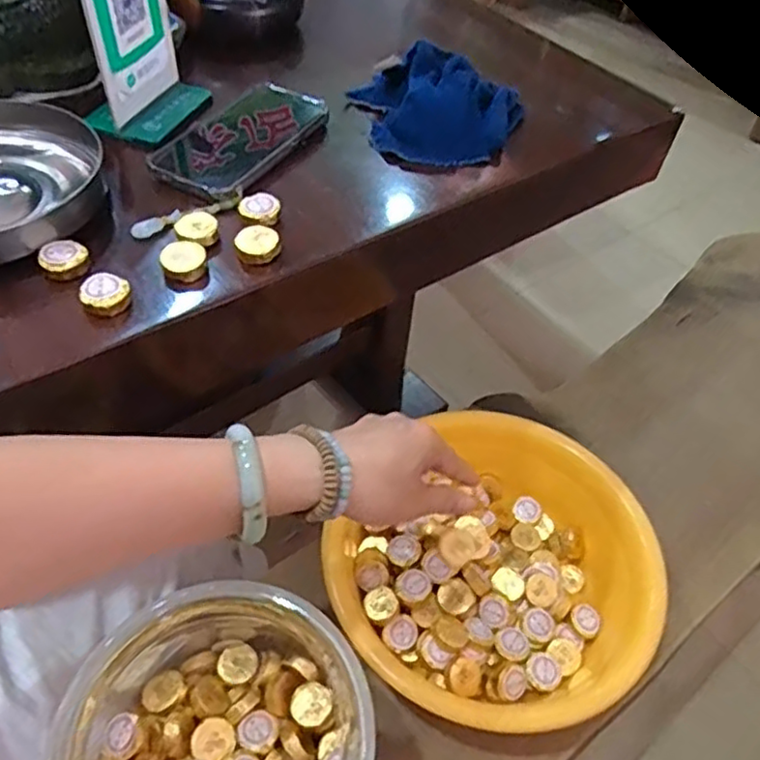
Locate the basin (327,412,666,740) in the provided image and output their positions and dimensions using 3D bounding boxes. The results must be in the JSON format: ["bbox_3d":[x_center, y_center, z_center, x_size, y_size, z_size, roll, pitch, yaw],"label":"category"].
[{"bbox_3d":[0.101,0.170,0.578,0.248,0.091,0.257,3,49,-3],"label":"basin"}]

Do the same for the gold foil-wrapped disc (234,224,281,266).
[{"bbox_3d":[-0.089,-0.099,0.477,0.032,0.012,0.036,-15,52,-17],"label":"gold foil-wrapped disc"}]

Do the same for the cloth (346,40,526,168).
[{"bbox_3d":[0.044,-0.255,0.612,0.155,0.039,0.140,24,51,15],"label":"cloth"}]

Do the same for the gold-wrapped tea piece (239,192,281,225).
[{"bbox_3d":[-0.091,-0.129,0.501,0.030,0.013,0.025,-1,50,-6],"label":"gold-wrapped tea piece"}]

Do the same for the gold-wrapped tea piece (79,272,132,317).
[{"bbox_3d":[-0.179,-0.056,0.432,0.030,0.013,0.029,-13,52,-16],"label":"gold-wrapped tea piece"}]

